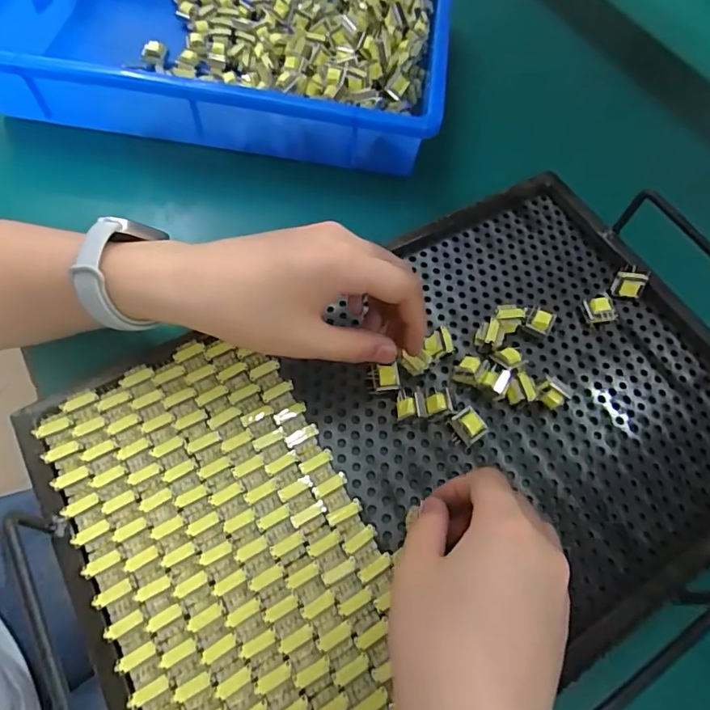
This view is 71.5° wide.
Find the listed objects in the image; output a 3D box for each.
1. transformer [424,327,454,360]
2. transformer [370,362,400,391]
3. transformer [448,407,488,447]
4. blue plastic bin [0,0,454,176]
[{"bbox_3d":[0.056,-0.005,0.333,0.018,0.018,0.018,-12,66,-10],"label":"transformer"},{"bbox_3d":[0.020,0.014,0.315,0.017,0.009,0.015,-4,65,-6],"label":"transformer"},{"bbox_3d":[0.070,0.046,0.309,0.017,0.017,0.020,-34,71,-18],"label":"transformer"},{"bbox_3d":[-0.107,-0.284,0.428,0.363,0.063,0.246,9,64,0],"label":"blue plastic bin"}]

